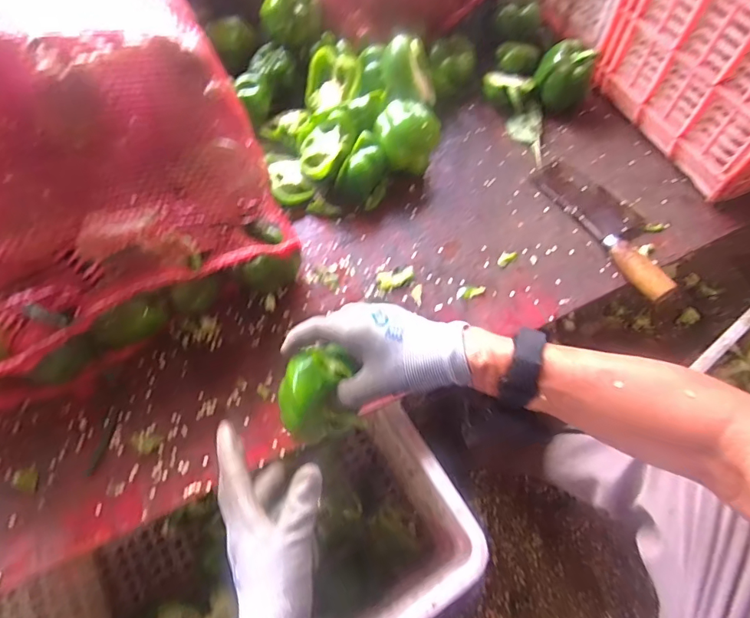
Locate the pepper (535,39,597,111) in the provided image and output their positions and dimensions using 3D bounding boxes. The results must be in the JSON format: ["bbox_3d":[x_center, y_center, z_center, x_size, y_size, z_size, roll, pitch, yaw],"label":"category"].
[{"bbox_3d":[0.291,-0.359,0.707,0.080,0.076,0.088,19,64,8],"label":"pepper"}]

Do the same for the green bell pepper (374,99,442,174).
[{"bbox_3d":[0.043,-0.237,0.656,0.092,0.082,0.081,10,63,3],"label":"green bell pepper"}]

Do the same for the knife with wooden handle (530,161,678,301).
[{"bbox_3d":[0.322,-0.125,0.618,0.087,0.031,0.244,-25,66,-14],"label":"knife with wooden handle"}]

